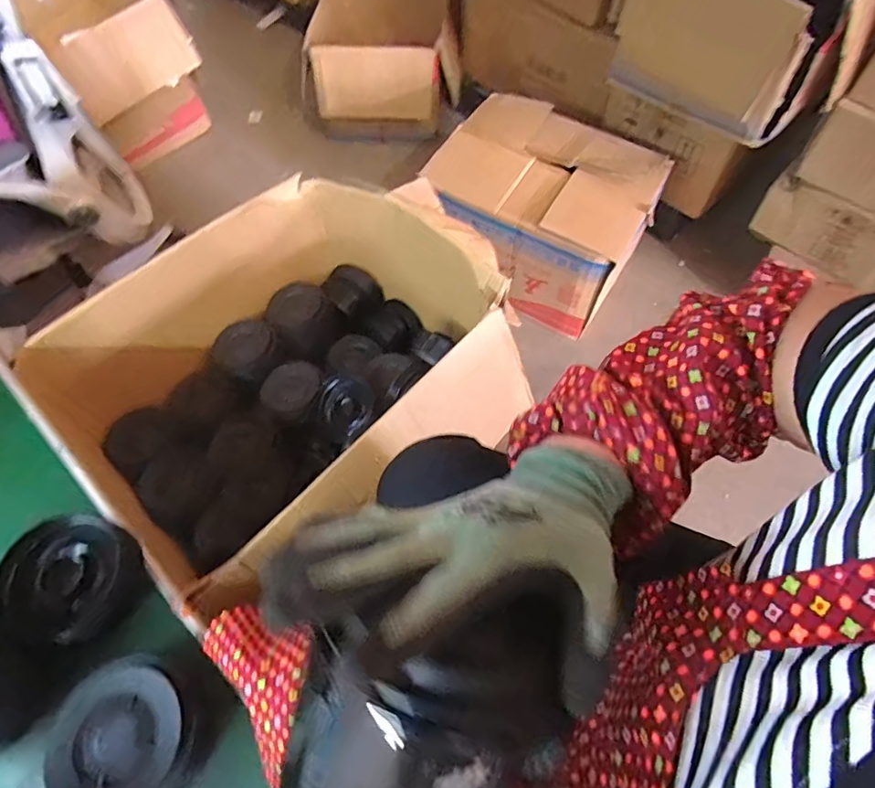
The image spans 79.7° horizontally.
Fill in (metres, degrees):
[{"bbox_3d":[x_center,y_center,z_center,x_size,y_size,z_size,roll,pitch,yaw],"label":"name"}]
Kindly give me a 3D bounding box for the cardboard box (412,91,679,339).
[{"bbox_3d":[0.287,-0.526,1.551,0.607,0.349,0.448,32,65,18],"label":"cardboard box"}]

